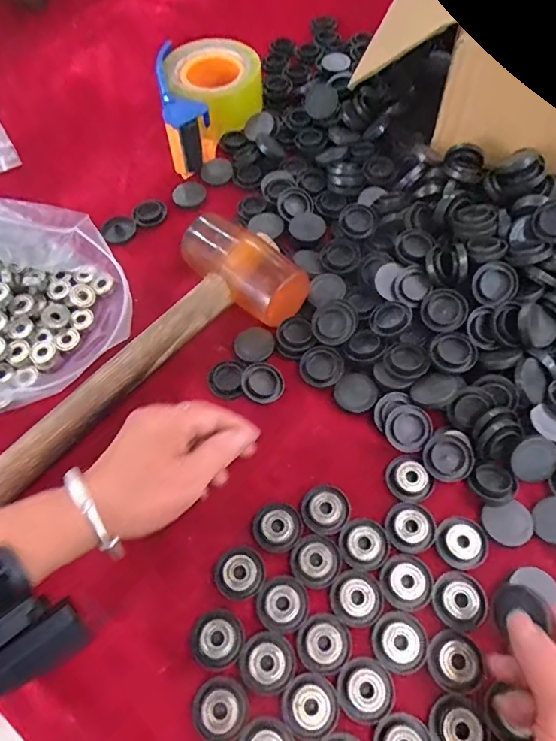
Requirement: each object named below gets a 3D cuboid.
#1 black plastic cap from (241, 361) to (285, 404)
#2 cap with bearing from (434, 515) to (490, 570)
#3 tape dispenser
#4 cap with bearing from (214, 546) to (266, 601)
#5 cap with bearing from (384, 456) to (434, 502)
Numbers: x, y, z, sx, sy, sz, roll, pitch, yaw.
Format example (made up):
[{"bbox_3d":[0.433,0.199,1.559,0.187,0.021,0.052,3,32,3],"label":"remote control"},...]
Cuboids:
[{"bbox_3d":[-0.012,0.009,0.395,0.031,0.006,0.033,-2,62,3],"label":"black plastic cap"},{"bbox_3d":[0.122,0.114,0.334,0.033,0.005,0.032,-2,62,3],"label":"cap with bearing"},{"bbox_3d":[-0.065,-0.284,0.523,0.109,0.055,0.149,-12,62,-2],"label":"tape dispenser"},{"bbox_3d":[-0.025,0.134,0.332,0.032,0.007,0.031,-2,62,3],"label":"cap with bearing"},{"bbox_3d":[0.093,0.077,0.358,0.028,0.009,0.032,-30,64,-11],"label":"cap with bearing"}]

